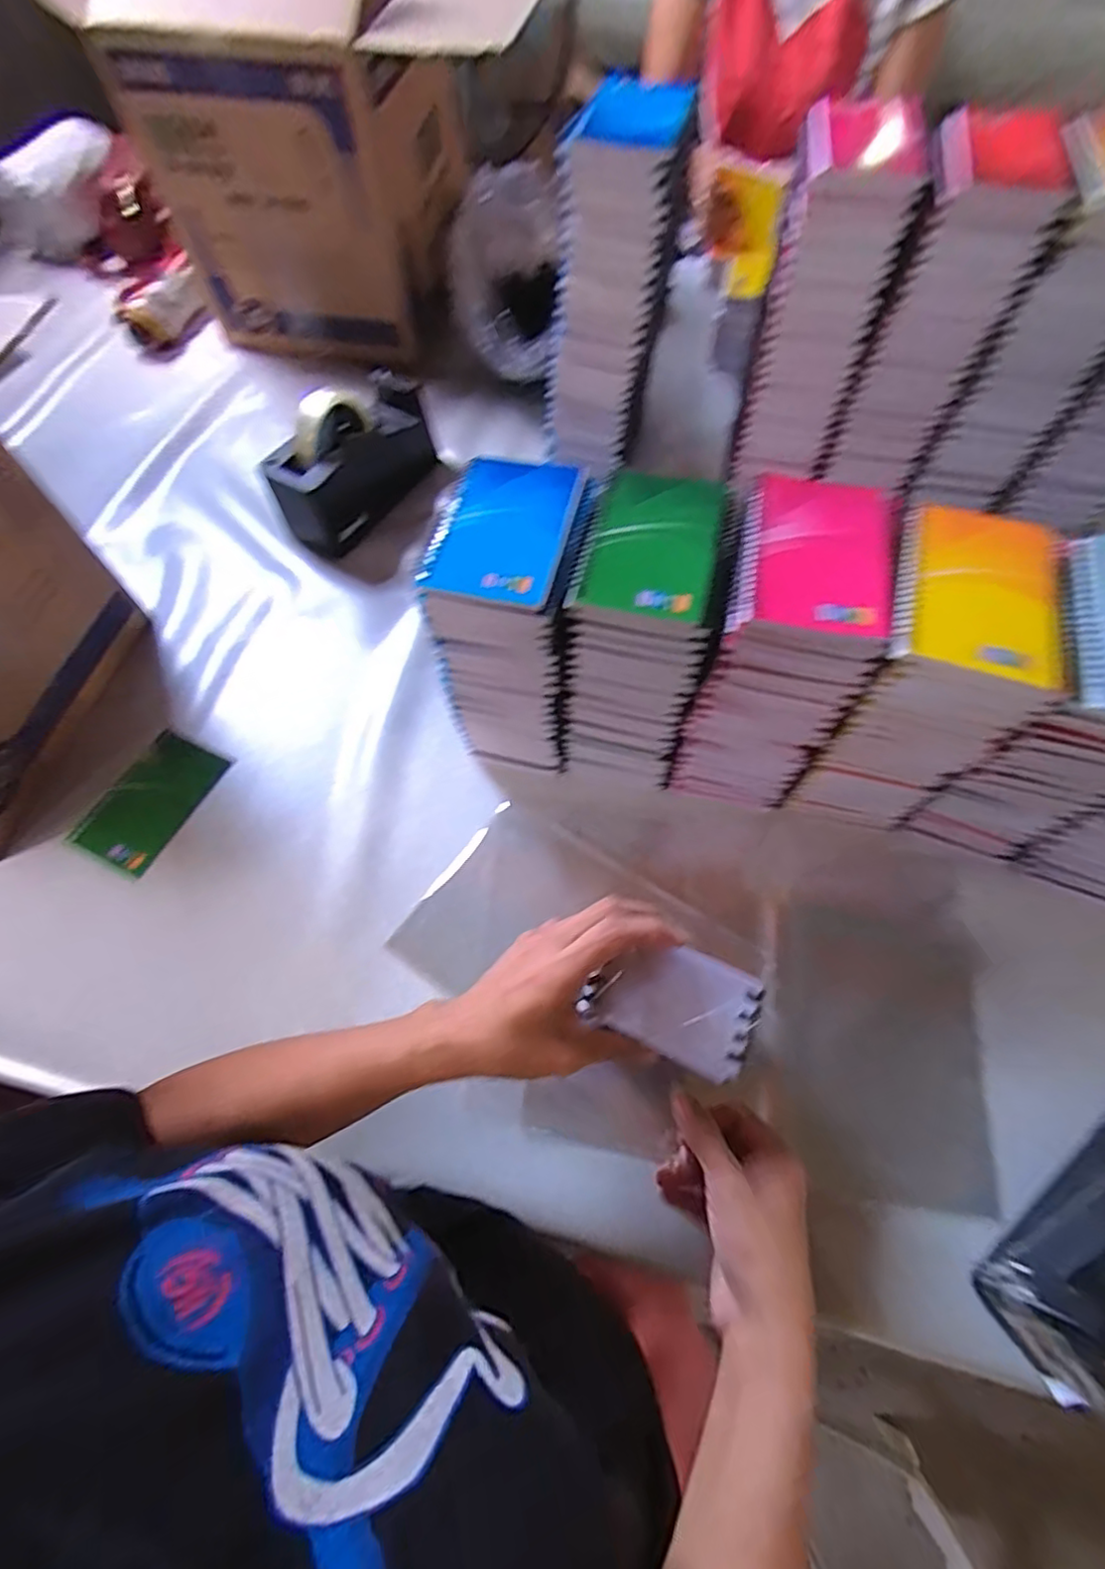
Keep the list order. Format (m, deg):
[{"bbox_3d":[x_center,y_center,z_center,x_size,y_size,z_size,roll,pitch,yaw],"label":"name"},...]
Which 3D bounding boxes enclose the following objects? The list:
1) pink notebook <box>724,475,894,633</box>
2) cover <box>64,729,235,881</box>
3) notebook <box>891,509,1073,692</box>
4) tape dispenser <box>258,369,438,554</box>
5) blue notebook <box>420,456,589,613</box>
[{"bbox_3d":[0.167,-0.149,0.391,0.098,0.014,0.132,12,65,7],"label":"pink notebook"},{"bbox_3d":[-0.362,0.014,0.560,0.083,0.007,0.129,23,67,12],"label":"cover"},{"bbox_3d":[0.257,-0.119,0.371,0.091,0.012,0.126,15,65,9],"label":"notebook"},{"bbox_3d":[-0.215,-0.366,0.677,0.073,0.120,0.205,30,69,15],"label":"tape dispenser"},{"bbox_3d":[-0.034,-0.174,0.419,0.094,0.009,0.127,11,65,7],"label":"blue notebook"}]

